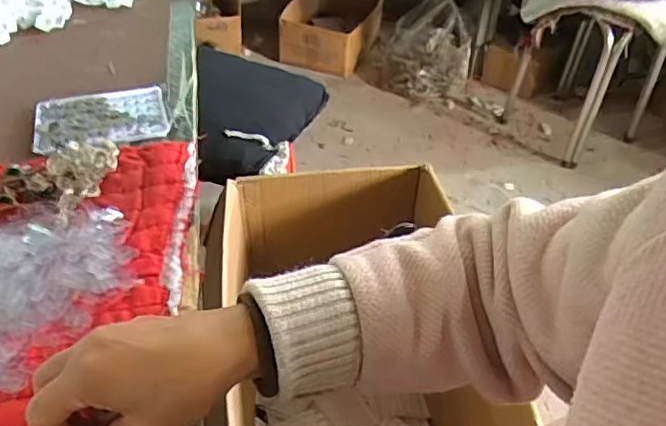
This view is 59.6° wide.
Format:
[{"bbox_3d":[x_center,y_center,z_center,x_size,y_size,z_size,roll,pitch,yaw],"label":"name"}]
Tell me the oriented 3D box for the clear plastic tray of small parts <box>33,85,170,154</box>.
[{"bbox_3d":[-0.246,-0.103,0.617,0.130,0.008,0.101,-12,44,-15],"label":"clear plastic tray of small parts"}]

